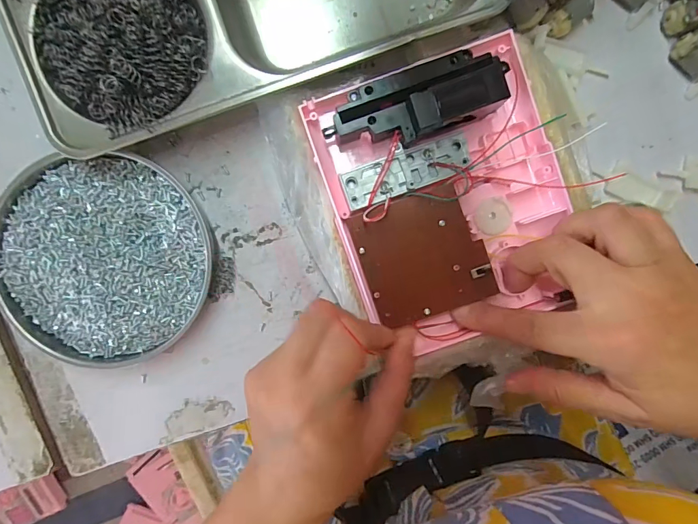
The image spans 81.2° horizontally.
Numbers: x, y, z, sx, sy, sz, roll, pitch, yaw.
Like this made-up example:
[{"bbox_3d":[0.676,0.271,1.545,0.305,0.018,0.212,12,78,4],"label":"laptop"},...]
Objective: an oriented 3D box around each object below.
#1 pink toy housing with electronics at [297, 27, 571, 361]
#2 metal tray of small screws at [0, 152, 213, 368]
[{"bbox_3d":[0.059,-0.036,0.245,0.130,0.022,0.158,-19,96,1],"label":"pink toy housing with electronics"},{"bbox_3d":[-0.157,-0.004,0.267,0.130,0.024,0.136,-44,95,4],"label":"metal tray of small screws"}]

